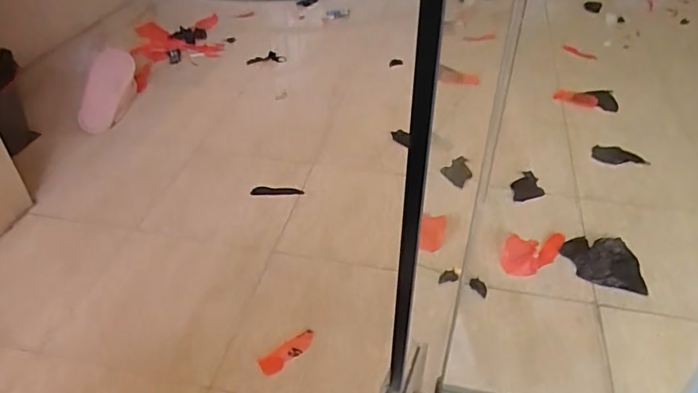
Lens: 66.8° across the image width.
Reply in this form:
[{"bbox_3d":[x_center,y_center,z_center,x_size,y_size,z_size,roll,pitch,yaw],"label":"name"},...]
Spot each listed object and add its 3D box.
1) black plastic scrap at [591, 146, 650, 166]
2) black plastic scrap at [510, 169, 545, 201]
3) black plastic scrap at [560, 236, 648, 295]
[{"bbox_3d":[0.622,-0.096,1.229,0.120,0.006,0.070,4,43,-2],"label":"black plastic scrap"},{"bbox_3d":[0.381,-0.022,1.140,0.063,0.013,0.089,-2,41,1],"label":"black plastic scrap"},{"bbox_3d":[0.462,0.119,0.966,0.127,0.017,0.118,6,42,10],"label":"black plastic scrap"}]

